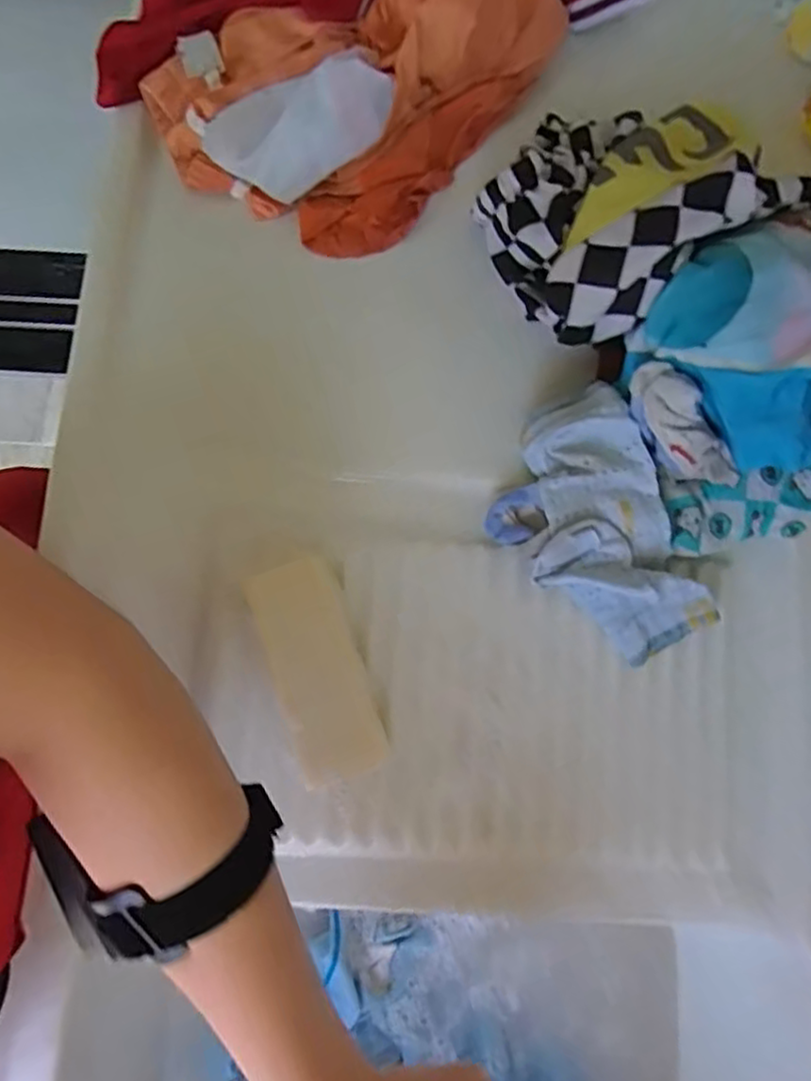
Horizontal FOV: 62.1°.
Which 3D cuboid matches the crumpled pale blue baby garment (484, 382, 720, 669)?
[{"bbox_3d":[0.115,-0.001,0.400,0.090,0.065,0.156,-32,81,-6],"label":"crumpled pale blue baby garment"}]

